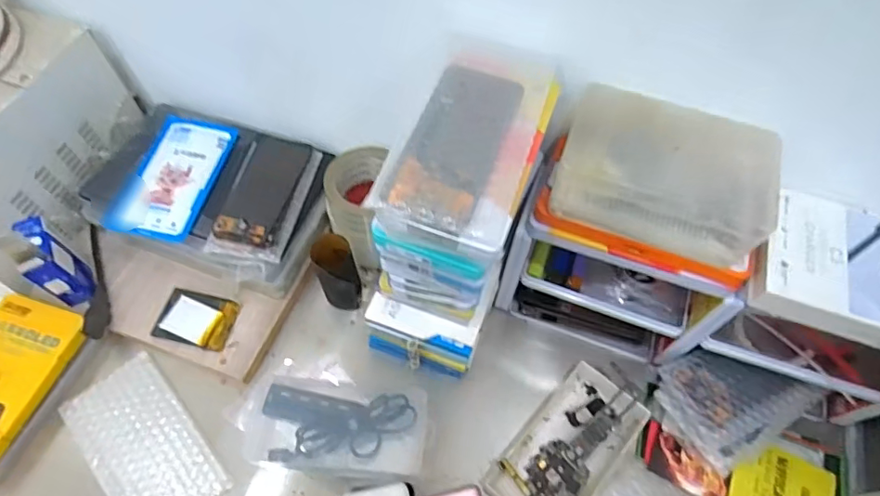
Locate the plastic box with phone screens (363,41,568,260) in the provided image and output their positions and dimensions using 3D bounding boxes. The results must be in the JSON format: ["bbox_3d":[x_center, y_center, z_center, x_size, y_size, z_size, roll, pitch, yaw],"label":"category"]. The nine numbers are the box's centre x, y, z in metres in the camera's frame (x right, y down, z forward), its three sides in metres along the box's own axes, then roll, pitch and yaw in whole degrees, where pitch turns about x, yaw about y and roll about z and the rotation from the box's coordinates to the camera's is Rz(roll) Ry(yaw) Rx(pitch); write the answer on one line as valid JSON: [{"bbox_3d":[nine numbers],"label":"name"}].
[{"bbox_3d":[0.032,-0.103,0.423,0.106,0.029,0.216,18,59,8],"label":"plastic box with phone screens"}]

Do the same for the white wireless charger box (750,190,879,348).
[{"bbox_3d":[0.387,0.028,0.449,0.210,0.029,0.124,18,59,8],"label":"white wireless charger box"}]

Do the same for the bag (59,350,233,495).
[{"bbox_3d":[-0.322,0.213,0.562,0.103,0.019,0.202,-39,67,-23],"label":"bag"}]

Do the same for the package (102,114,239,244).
[{"bbox_3d":[-0.334,-0.092,0.652,0.096,0.019,0.174,11,58,4],"label":"package"}]

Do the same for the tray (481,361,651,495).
[{"bbox_3d":[0.142,0.217,0.563,0.098,0.031,0.183,38,64,19],"label":"tray"}]

